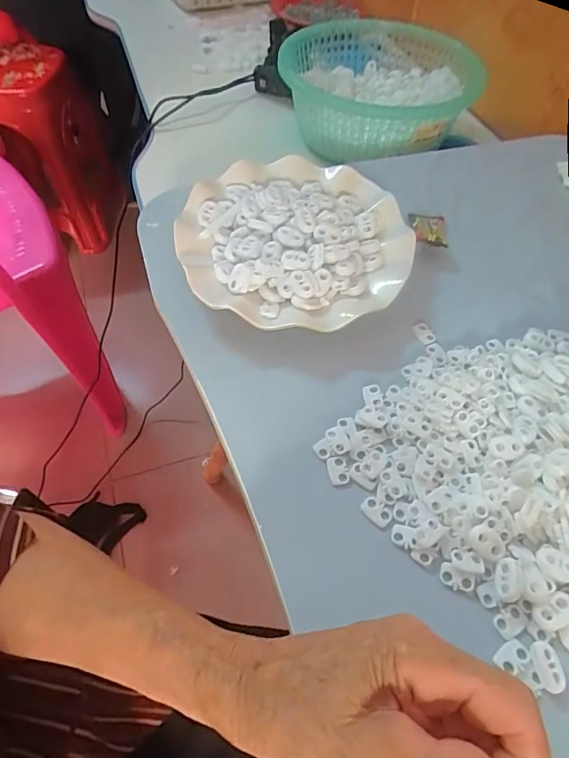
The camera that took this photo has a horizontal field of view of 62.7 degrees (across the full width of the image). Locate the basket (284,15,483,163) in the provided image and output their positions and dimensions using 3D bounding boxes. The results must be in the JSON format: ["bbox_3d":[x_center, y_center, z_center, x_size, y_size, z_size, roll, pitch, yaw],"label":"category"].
[{"bbox_3d":[0.108,-0.334,0.537,0.182,0.078,0.189,-16,58,-13],"label":"basket"}]

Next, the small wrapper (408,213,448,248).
[{"bbox_3d":[0.122,-0.127,0.392,0.030,0.014,0.048,6,55,2],"label":"small wrapper"}]

